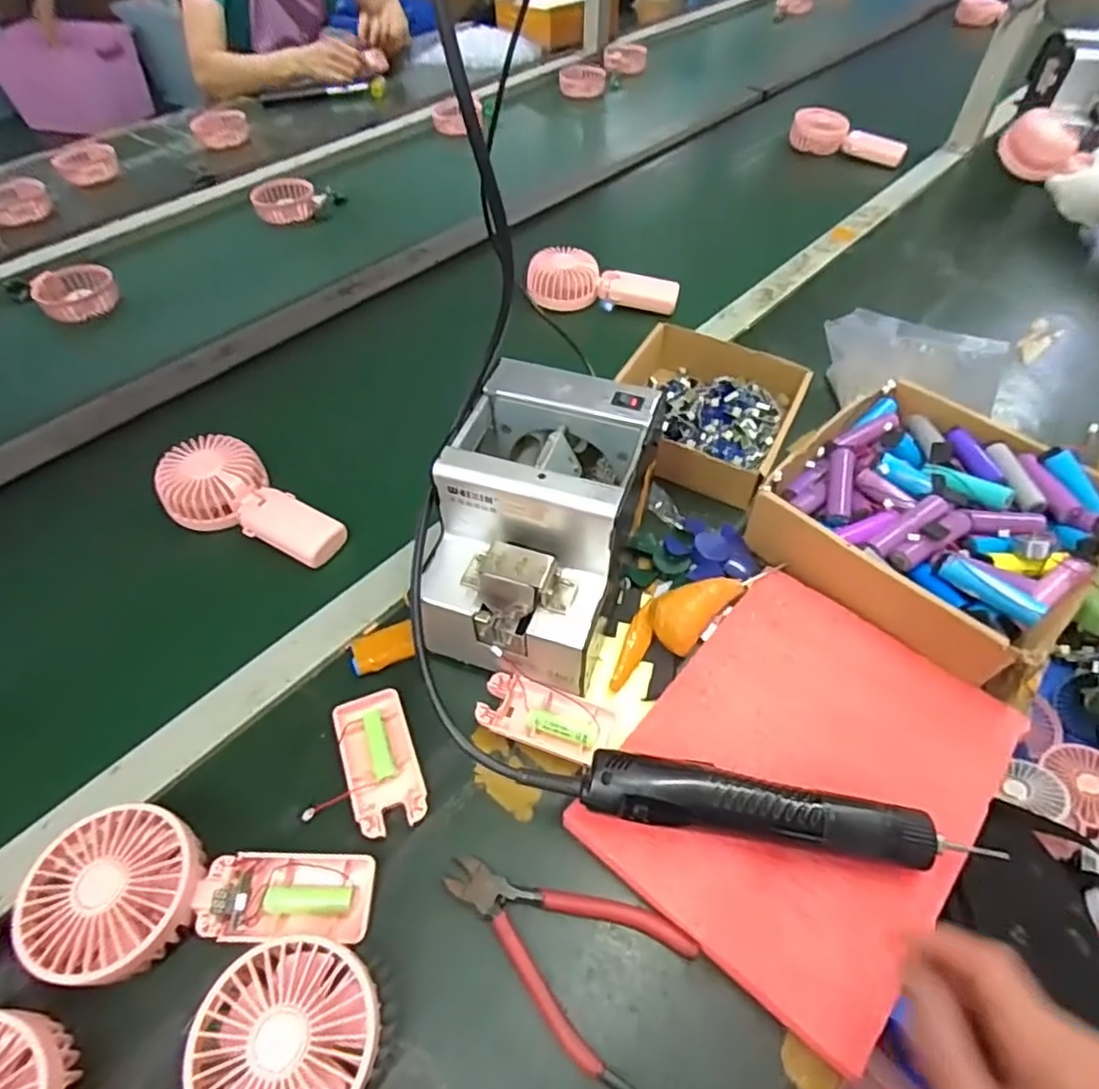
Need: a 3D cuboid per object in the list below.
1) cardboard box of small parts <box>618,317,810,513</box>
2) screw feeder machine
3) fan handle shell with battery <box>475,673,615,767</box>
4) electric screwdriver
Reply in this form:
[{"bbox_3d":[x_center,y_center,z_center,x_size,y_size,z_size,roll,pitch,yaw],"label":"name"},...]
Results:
[{"bbox_3d":[0.144,-0.128,0.617,0.168,0.052,0.164,22,55,18],"label":"cardboard box of small parts"},{"bbox_3d":[-0.010,-0.008,0.466,0.126,0.141,0.189,17,53,15],"label":"screw feeder machine"},{"bbox_3d":[-0.003,0.122,0.454,0.091,0.019,0.044,15,53,14],"label":"fan handle shell with battery"},{"bbox_3d":[0.140,0.163,0.387,0.240,0.041,0.037,7,52,7],"label":"electric screwdriver"}]

